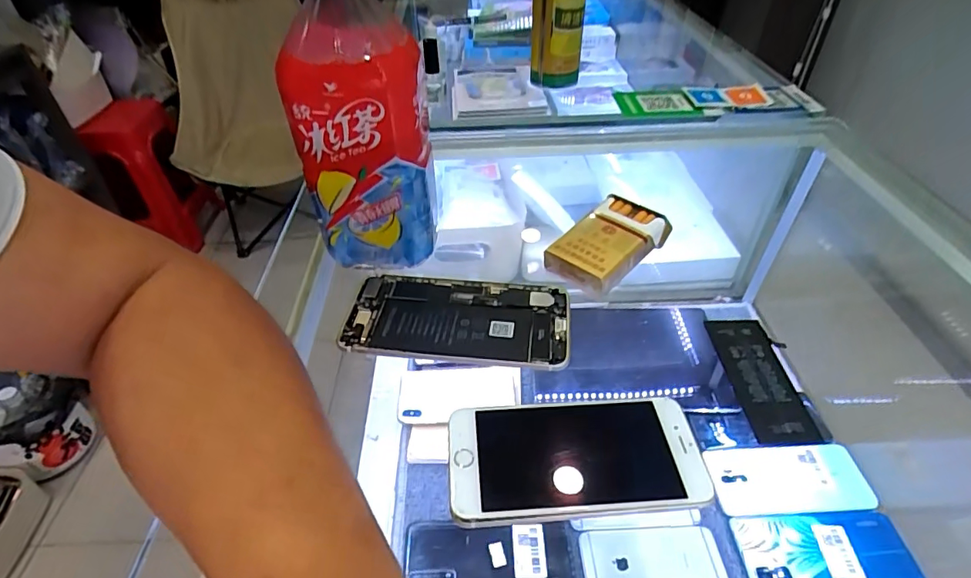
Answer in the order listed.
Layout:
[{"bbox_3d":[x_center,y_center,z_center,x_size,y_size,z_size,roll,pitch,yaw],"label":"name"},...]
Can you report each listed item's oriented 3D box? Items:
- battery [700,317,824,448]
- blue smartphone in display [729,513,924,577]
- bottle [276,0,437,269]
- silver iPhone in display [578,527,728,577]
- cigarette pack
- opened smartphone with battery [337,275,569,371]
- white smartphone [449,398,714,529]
[{"bbox_3d":[0.172,0.055,0.321,0.035,0.008,0.093,-2,41,0],"label":"battery"},{"bbox_3d":[0.332,0.260,0.499,0.161,0.007,0.075,-2,43,1],"label":"blue smartphone in display"},{"bbox_3d":[-0.086,-0.118,0.355,0.088,0.198,0.088,-6,42,-4],"label":"bottle"},{"bbox_3d":[0.163,0.267,0.497,0.137,0.013,0.063,-3,43,0],"label":"silver iPhone in display"},{"bbox_3d":[0.100,-0.037,0.408,0.095,0.029,0.058,-33,50,-30],"label":"cigarette pack"},{"bbox_3d":[-0.020,0.020,0.359,0.154,0.010,0.077,2,42,5],"label":"opened smartphone with battery"},{"bbox_3d":[0.048,0.089,0.275,0.133,0.009,0.066,-4,41,-3],"label":"white smartphone"}]

